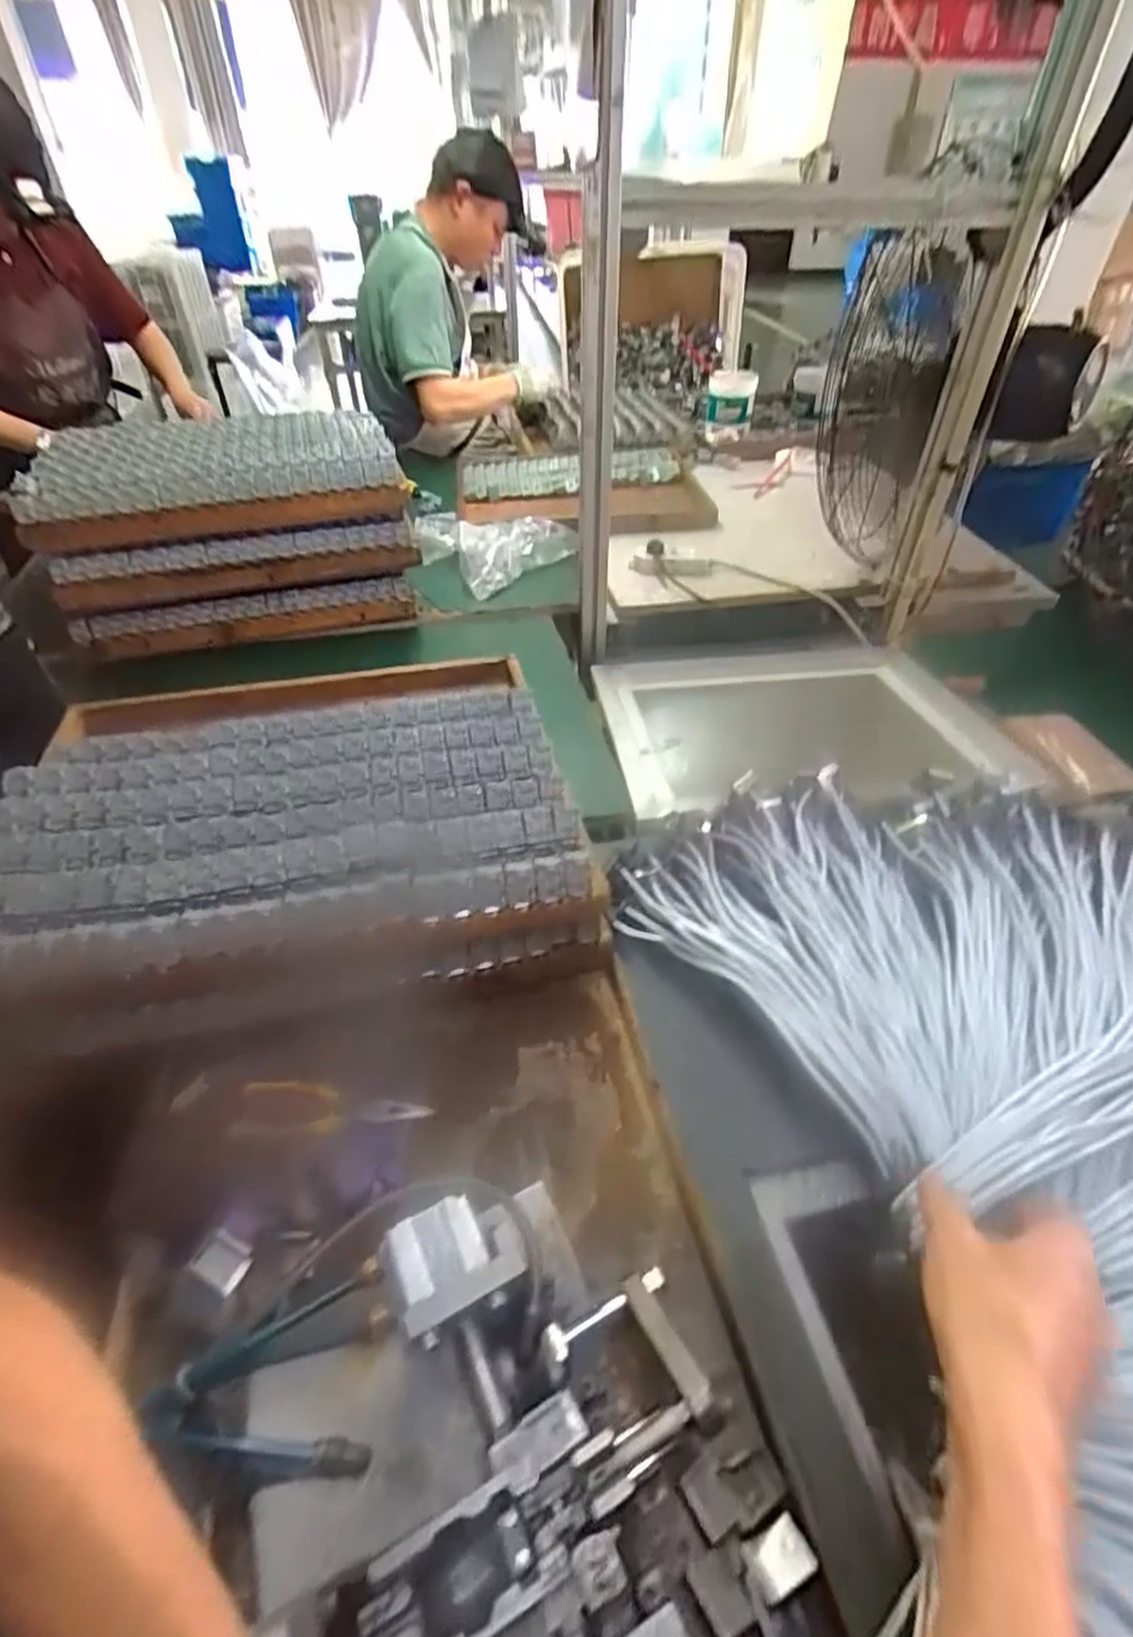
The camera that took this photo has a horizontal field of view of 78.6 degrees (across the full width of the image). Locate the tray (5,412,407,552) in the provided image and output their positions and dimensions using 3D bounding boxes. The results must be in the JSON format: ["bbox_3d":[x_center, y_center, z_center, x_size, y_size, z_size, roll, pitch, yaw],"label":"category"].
[{"bbox_3d":[-0.519,-0.517,1.032,0.488,0.083,0.334,-15,45,-15],"label":"tray"}]

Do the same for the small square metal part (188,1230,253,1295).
[{"bbox_3d":[-0.229,0.293,0.459,0.035,0.008,0.026,20,47,20],"label":"small square metal part"}]

